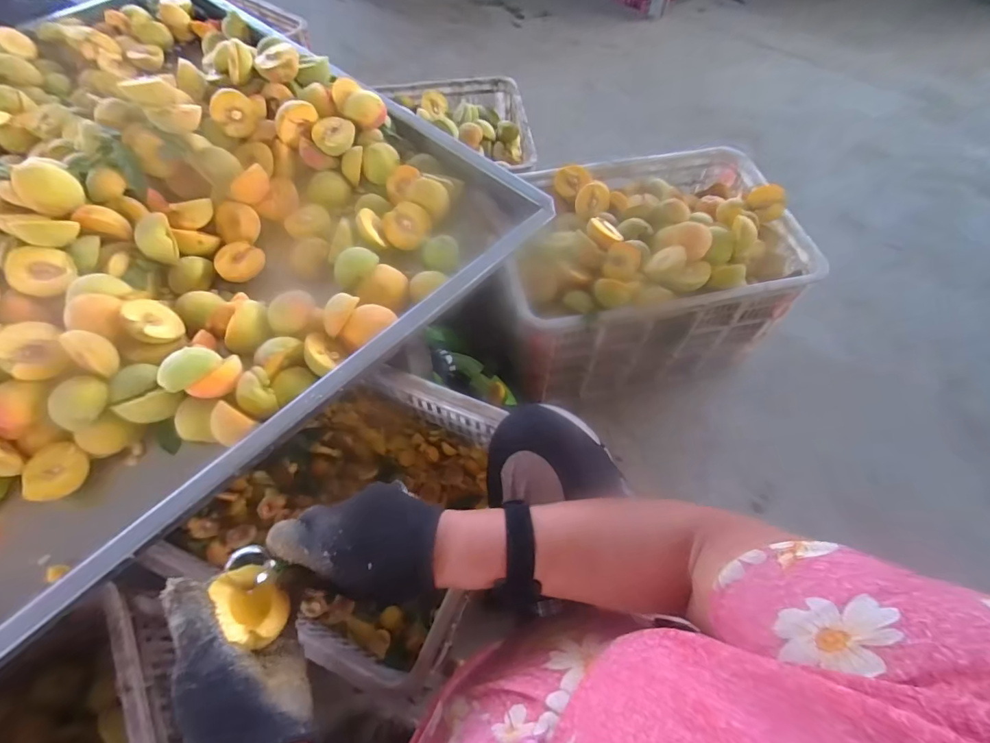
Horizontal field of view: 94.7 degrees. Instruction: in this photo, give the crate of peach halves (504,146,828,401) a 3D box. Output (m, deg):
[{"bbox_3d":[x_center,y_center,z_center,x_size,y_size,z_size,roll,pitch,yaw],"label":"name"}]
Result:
[{"bbox_3d":[0.288,-0.206,0.876,0.503,0.264,0.385,-9,60,-5],"label":"crate of peach halves"}]

